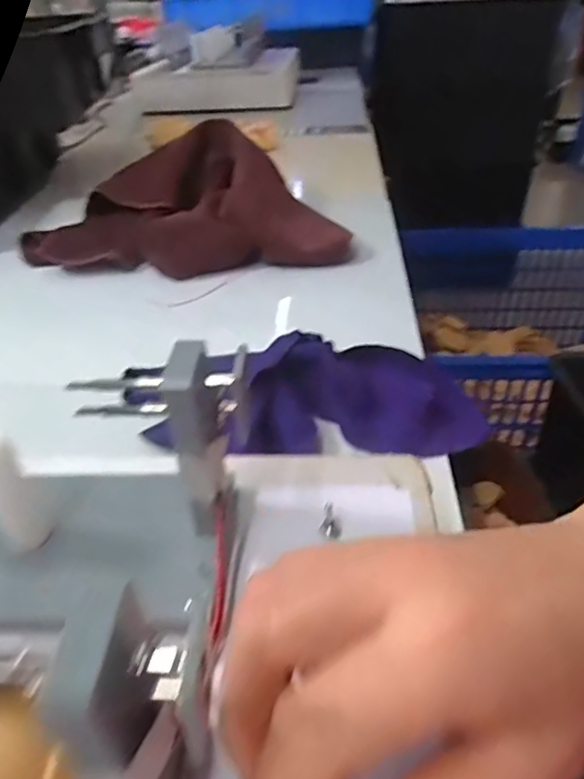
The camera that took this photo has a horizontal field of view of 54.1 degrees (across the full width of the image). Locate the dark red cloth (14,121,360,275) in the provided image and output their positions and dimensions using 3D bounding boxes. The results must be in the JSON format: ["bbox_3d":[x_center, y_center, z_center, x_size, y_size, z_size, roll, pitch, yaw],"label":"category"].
[{"bbox_3d":[-0.109,-0.215,0.615,0.328,0.082,0.183,1,37,5],"label":"dark red cloth"}]

